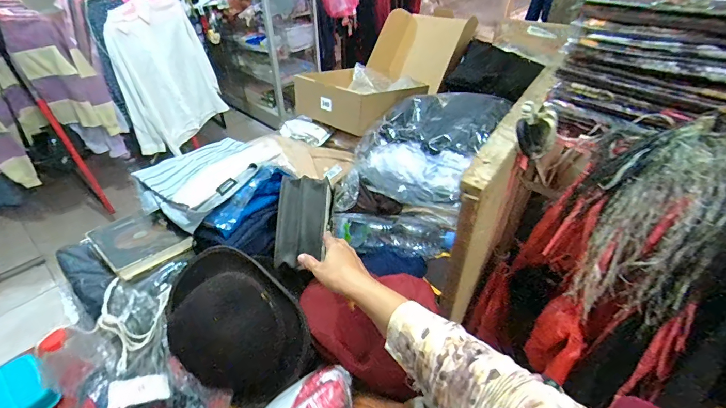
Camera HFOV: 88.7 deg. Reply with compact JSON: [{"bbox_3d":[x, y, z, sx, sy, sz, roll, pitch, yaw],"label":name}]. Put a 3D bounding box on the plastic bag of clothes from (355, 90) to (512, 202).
[{"bbox_3d":[0.154,-0.149,0.856,0.271,0.154,0.274,24,46,27],"label":"plastic bag of clothes"}]

